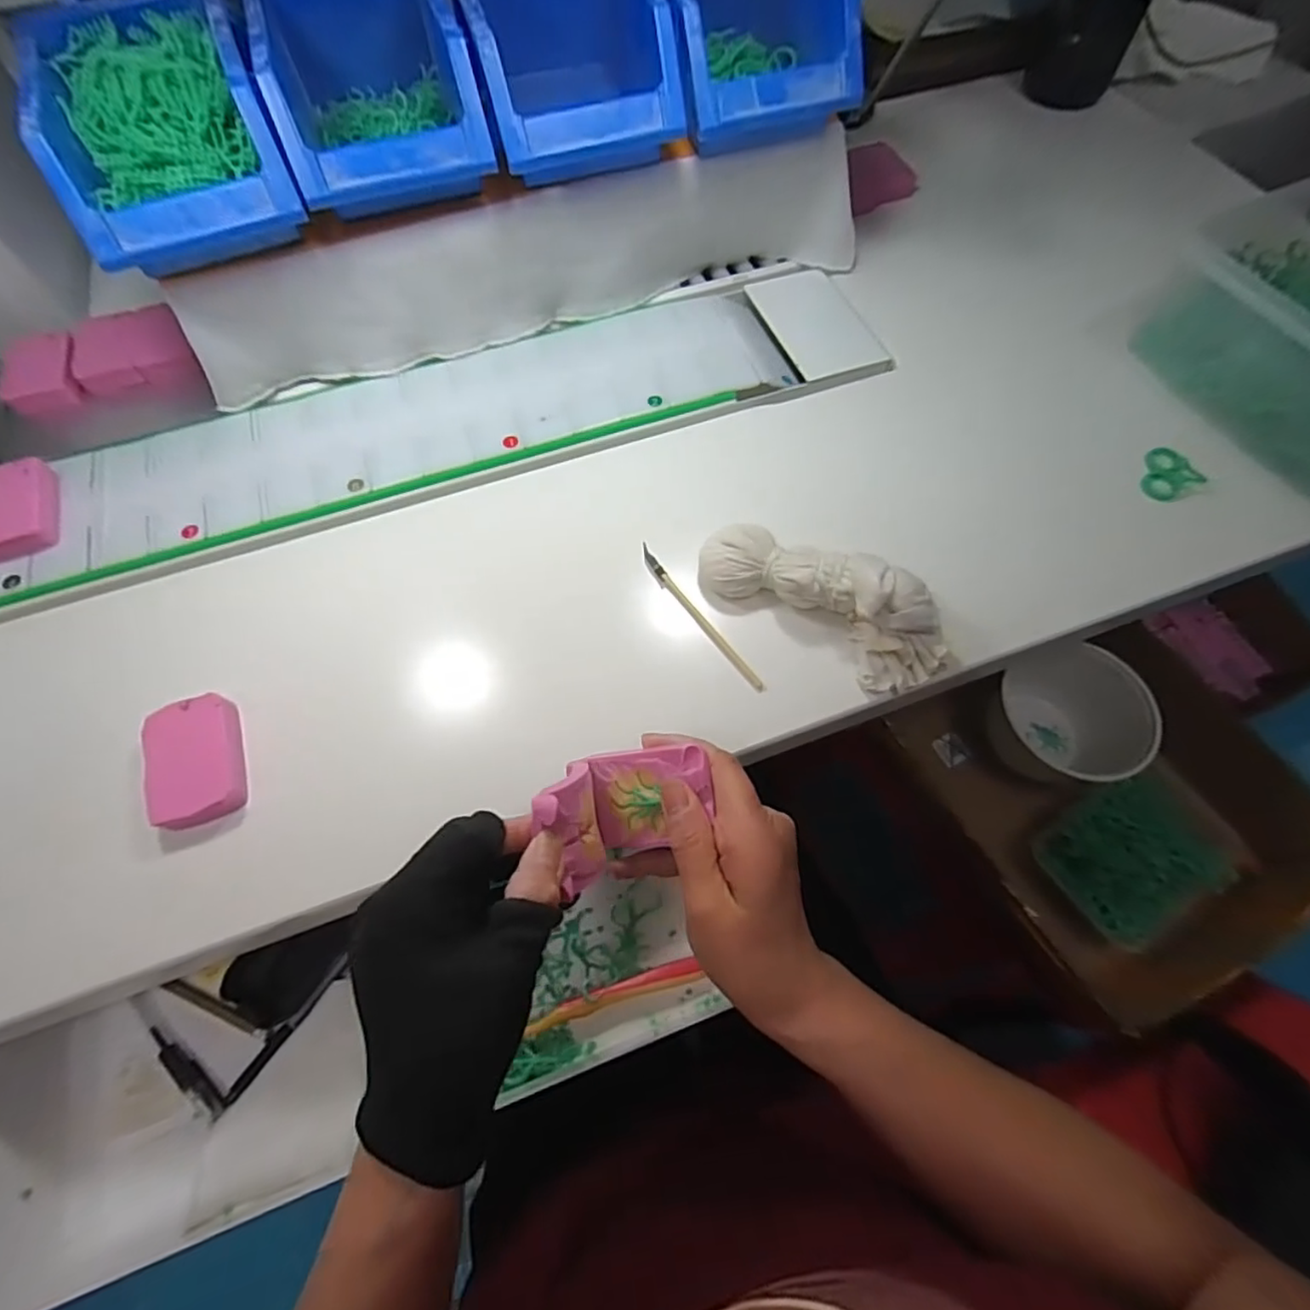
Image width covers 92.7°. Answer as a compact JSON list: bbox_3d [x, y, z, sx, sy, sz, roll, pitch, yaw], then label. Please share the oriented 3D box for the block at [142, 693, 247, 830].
[{"bbox_3d":[-0.264,0.061,0.358,0.047,0.015,0.073,-22,66,-9],"label":"block"}]

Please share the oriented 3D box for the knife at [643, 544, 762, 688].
[{"bbox_3d":[0.027,-0.026,0.406,0.008,0.007,0.128,-32,68,-14],"label":"knife"}]

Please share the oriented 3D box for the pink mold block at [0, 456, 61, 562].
[{"bbox_3d":[-0.444,-0.101,0.433,0.049,0.021,0.075,-15,65,-6],"label":"pink mold block"}]

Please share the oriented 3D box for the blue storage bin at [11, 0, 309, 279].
[{"bbox_3d":[-0.311,-0.337,0.399,0.124,0.070,0.187,-22,66,-10],"label":"blue storage bin"}]

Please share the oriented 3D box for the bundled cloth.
[{"bbox_3d":[0.104,-0.039,0.385,0.161,0.047,0.062,34,69,15],"label":"bundled cloth"}]

